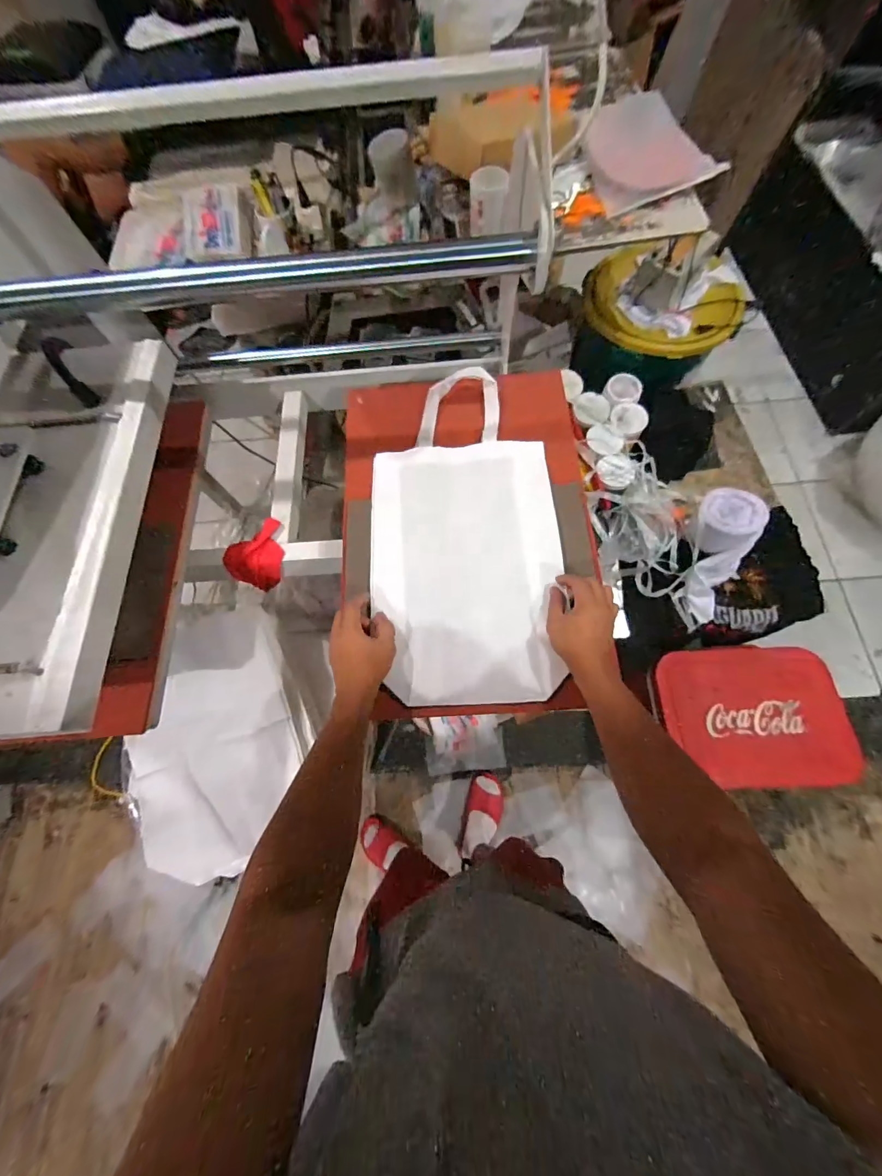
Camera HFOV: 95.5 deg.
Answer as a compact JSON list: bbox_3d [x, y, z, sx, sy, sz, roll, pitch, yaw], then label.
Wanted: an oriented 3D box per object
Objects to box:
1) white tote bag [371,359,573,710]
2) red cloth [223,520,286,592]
[{"bbox_3d":[0.033,-0.106,0.647,0.285,0.028,0.557,-3,70,1],"label":"white tote bag"},{"bbox_3d":[-0.368,-0.057,0.789,0.097,0.148,0.042,-5,34,-31],"label":"red cloth"}]

